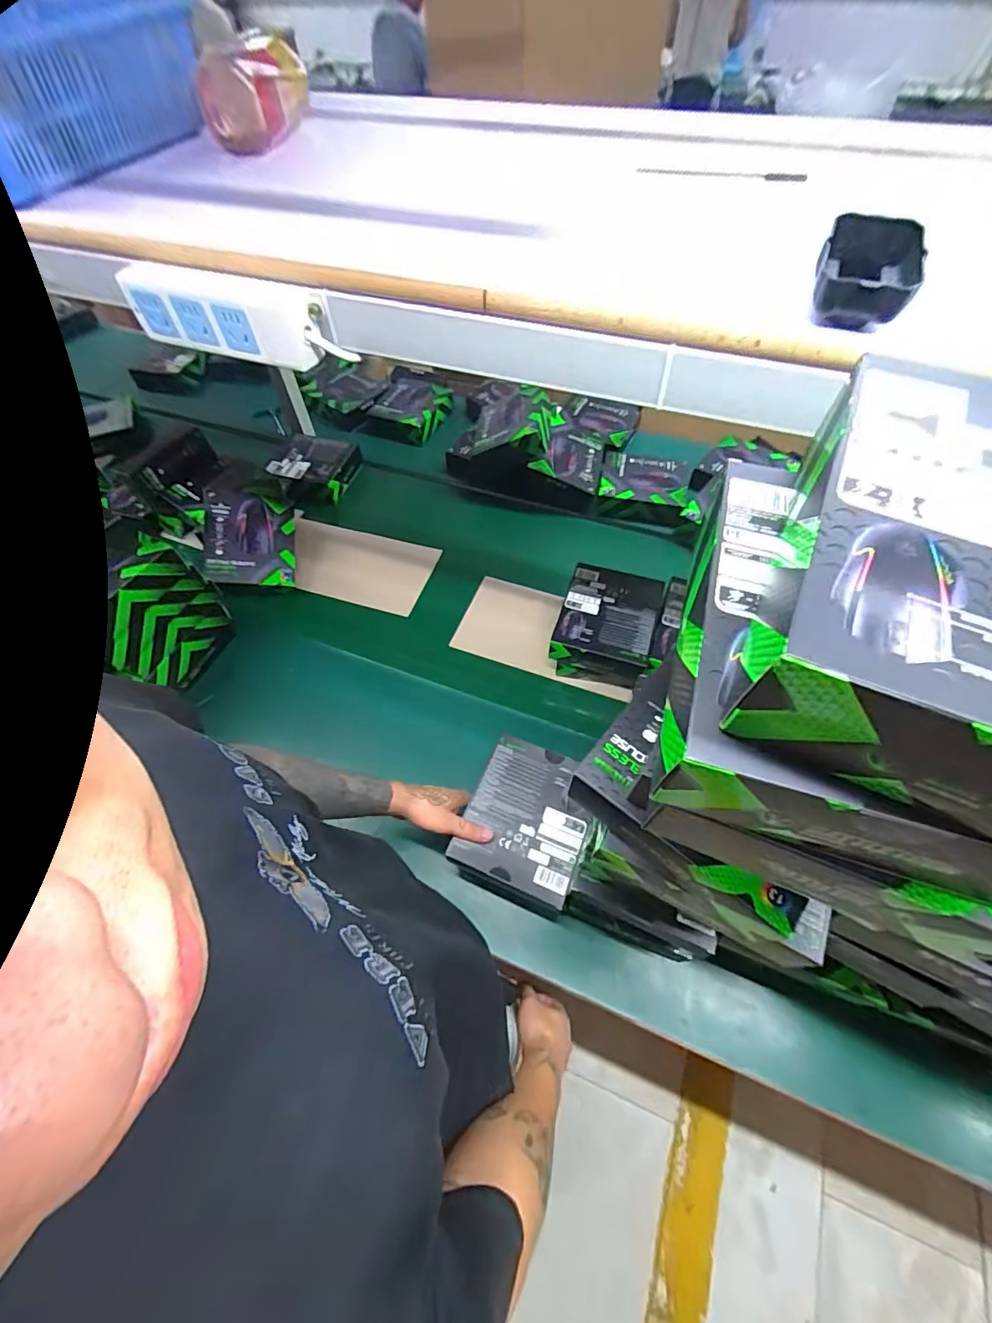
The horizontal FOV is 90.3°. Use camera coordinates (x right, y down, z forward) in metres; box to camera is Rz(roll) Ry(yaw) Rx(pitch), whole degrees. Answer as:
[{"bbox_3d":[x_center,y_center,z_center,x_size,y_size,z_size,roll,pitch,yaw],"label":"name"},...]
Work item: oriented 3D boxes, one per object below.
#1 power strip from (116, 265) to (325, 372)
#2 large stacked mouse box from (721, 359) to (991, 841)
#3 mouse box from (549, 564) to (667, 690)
[{"bbox_3d":[-0.226,-0.286,0.406,0.168,0.051,0.035,20,61,14],"label":"power strip"},{"bbox_3d":[0.191,-0.032,0.186,0.159,0.053,0.198,22,61,15],"label":"large stacked mouse box"},{"bbox_3d":[0.188,-0.053,0.861,0.153,0.098,0.202,16,60,11],"label":"mouse box"}]

